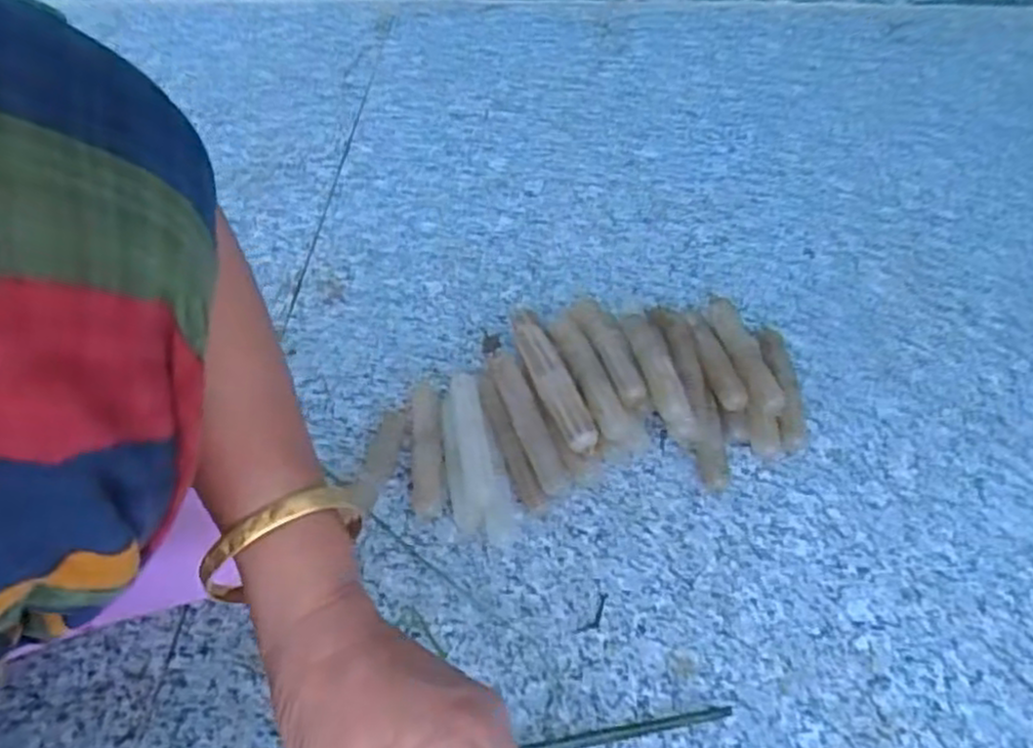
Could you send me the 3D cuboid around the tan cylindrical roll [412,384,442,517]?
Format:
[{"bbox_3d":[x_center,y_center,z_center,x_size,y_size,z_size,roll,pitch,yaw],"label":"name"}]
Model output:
[{"bbox_3d":[-0.060,0.047,0.497,0.020,0.009,0.098,-4,54,-2],"label":"tan cylindrical roll"}]

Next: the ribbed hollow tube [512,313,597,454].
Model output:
[{"bbox_3d":[0.021,0.002,0.472,0.021,0.016,0.102,-22,55,-11],"label":"ribbed hollow tube"}]

